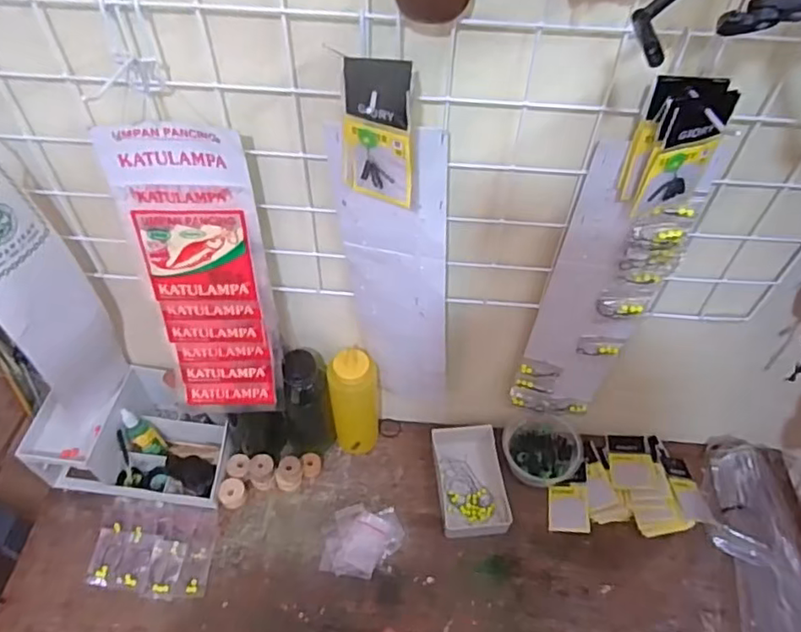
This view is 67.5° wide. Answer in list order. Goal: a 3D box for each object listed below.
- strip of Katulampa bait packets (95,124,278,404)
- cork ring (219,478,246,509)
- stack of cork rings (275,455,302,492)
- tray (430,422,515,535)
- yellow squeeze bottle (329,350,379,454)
[{"bbox_3d":[-0.187,-0.020,0.593,0.110,0.349,0.012,-1,41,-3],"label":"strip of Katulampa bait packets"},{"bbox_3d":[-0.219,0.233,0.785,0.030,0.026,0.033,2,52,0],"label":"cork ring"},{"bbox_3d":[-0.147,0.209,0.794,0.032,0.041,0.036,14,53,10],"label":"stack of cork rings"},{"bbox_3d":[0.093,0.216,0.798,0.084,0.030,0.143,-4,52,-4],"label":"tray"},{"bbox_3d":[-0.060,0.116,0.774,0.062,0.192,0.051,-1,52,-2],"label":"yellow squeeze bottle"}]

